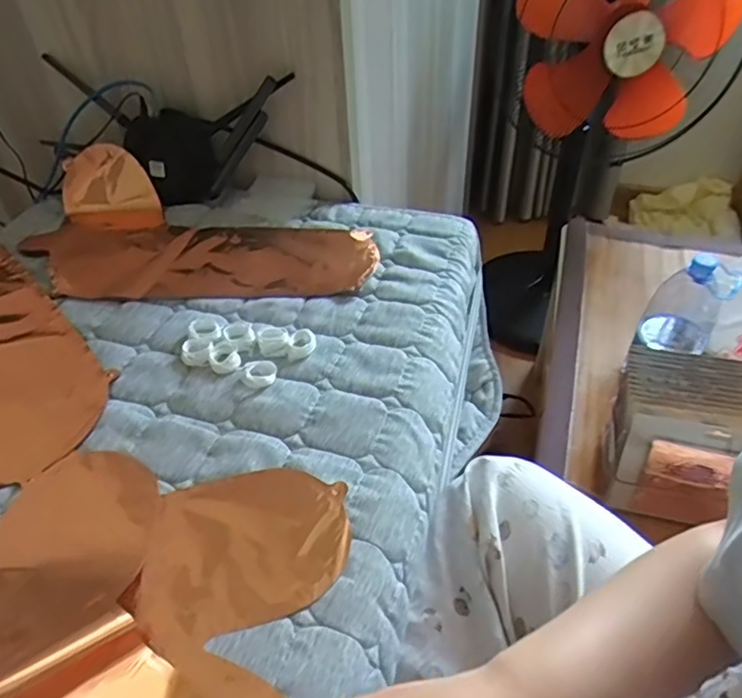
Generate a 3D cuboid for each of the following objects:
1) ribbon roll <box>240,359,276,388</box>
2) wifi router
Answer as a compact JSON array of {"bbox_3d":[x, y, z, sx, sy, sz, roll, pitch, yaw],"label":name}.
[{"bbox_3d":[-0.103,0.022,0.540,0.033,0.009,0.029,-10,45,-8],"label":"ribbon roll"},{"bbox_3d":[-0.266,-0.265,0.739,0.339,0.135,0.075,11,46,13],"label":"wifi router"}]

